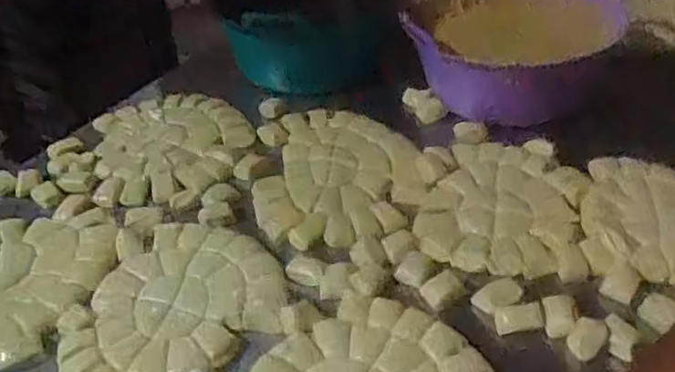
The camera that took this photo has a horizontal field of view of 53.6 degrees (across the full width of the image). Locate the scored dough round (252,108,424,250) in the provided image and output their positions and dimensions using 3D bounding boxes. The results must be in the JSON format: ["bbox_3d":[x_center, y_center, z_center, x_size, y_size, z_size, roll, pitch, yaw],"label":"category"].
[{"bbox_3d":[-0.003,-0.024,0.825,0.195,0.024,0.256,-7,39,-5],"label":"scored dough round"}]

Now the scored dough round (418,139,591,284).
[{"bbox_3d":[0.189,0.016,0.751,0.167,0.015,0.216,9,40,15],"label":"scored dough round"}]

